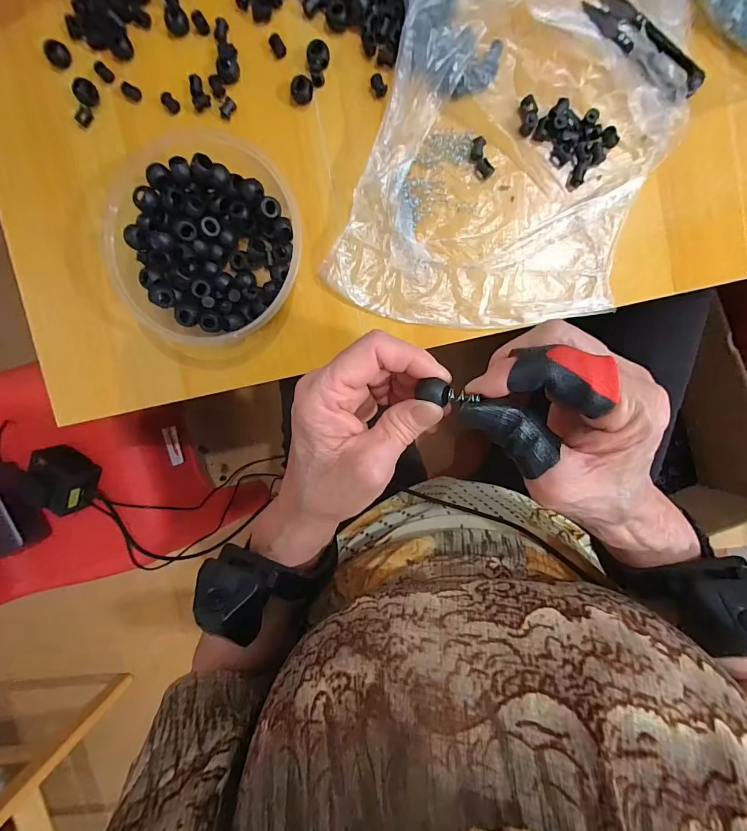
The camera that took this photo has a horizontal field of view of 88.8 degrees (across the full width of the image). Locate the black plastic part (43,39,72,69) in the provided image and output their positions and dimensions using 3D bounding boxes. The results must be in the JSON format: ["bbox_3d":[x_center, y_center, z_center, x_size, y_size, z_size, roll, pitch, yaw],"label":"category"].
[{"bbox_3d":[-0.259,-0.296,0.313,0.017,0.011,0.017,0,90,7],"label":"black plastic part"}]

